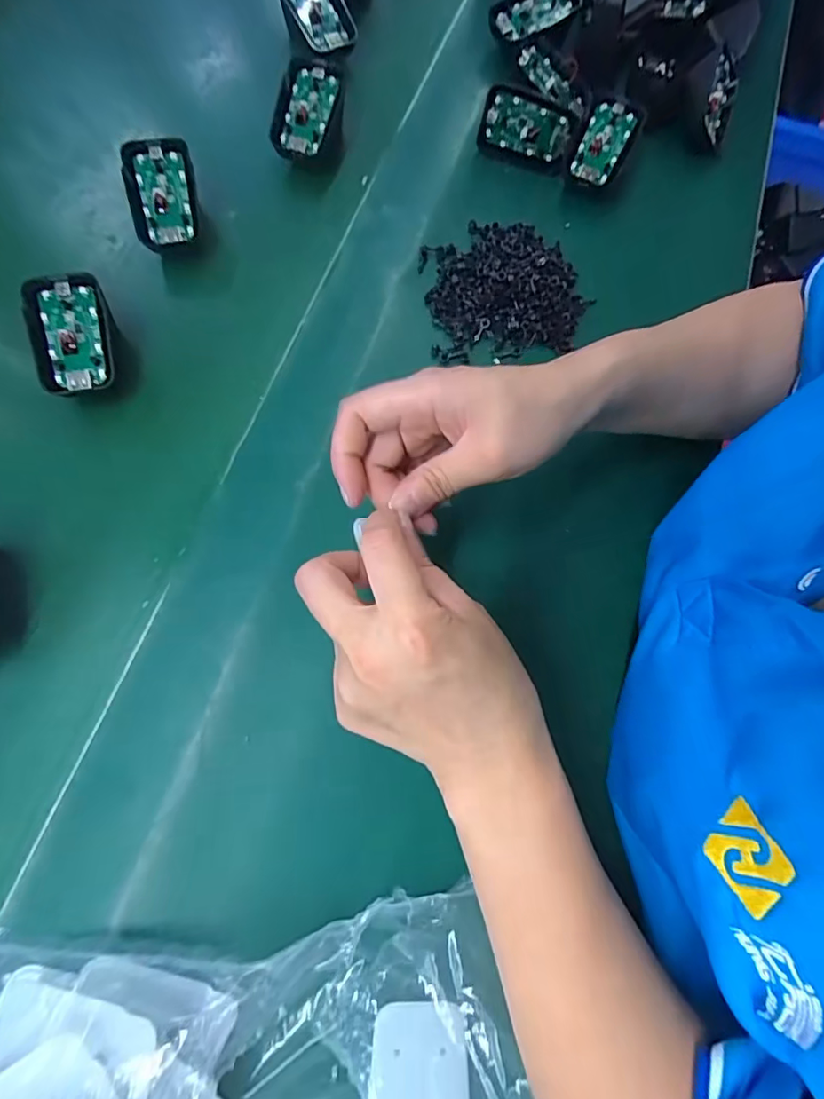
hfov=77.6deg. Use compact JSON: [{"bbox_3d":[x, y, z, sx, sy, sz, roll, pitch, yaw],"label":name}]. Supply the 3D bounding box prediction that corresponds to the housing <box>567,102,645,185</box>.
[{"bbox_3d":[0.147,-0.307,0.390,0.037,0.010,0.062,24,91,0],"label":"housing"}]

